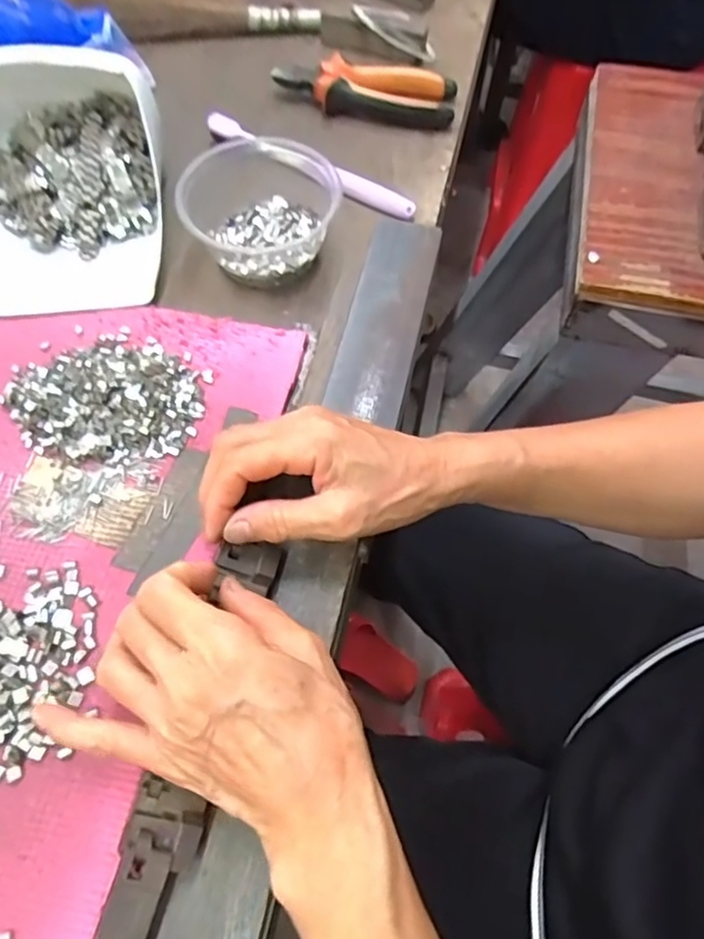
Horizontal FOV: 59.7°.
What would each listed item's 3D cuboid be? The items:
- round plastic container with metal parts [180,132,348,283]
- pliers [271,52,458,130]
[{"bbox_3d":[-0.065,-0.181,0.430,0.110,0.041,0.092,-2,64,-2],"label":"round plastic container with metal parts"},{"bbox_3d":[0.011,-0.318,0.511,0.147,0.022,0.052,4,63,2],"label":"pliers"}]

